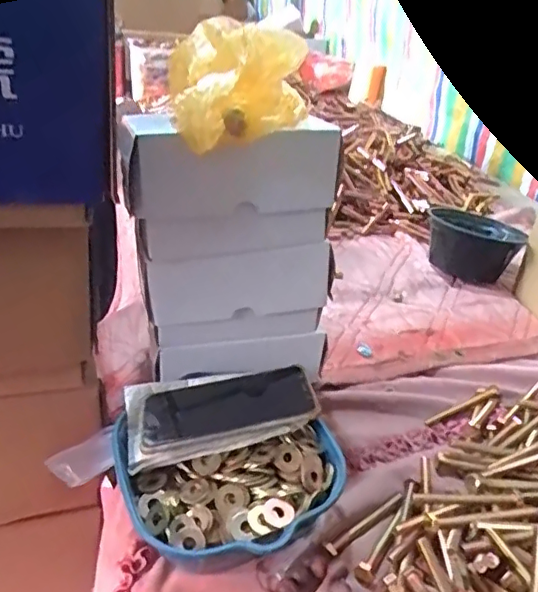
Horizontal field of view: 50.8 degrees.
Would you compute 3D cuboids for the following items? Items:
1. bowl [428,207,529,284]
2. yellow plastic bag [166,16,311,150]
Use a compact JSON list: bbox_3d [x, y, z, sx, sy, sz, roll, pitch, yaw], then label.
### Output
[{"bbox_3d":[0.345,-0.089,0.951,0.154,0.079,0.123,9,33,8],"label":"bowl"},{"bbox_3d":[-0.030,-0.180,0.469,0.110,0.067,0.145,-4,34,-11],"label":"yellow plastic bag"}]

